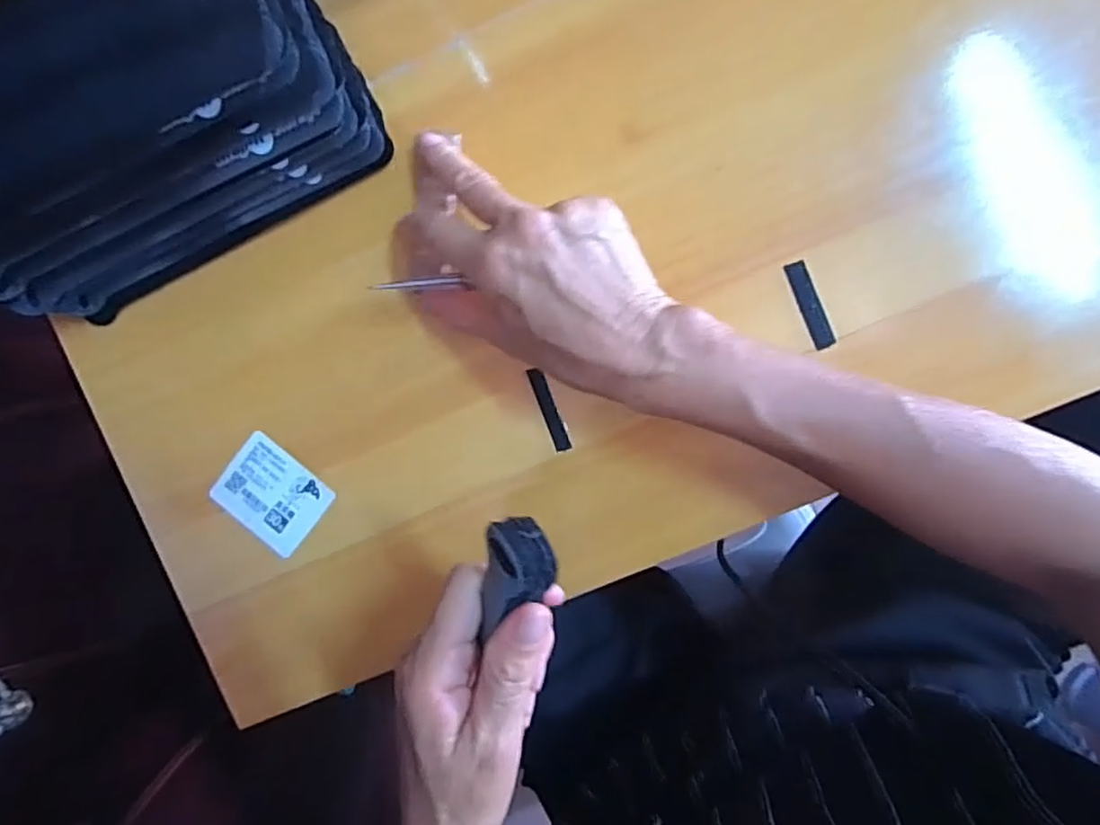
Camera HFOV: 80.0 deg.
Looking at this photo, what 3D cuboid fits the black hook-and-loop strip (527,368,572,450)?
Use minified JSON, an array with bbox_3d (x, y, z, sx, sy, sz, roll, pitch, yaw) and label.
[{"bbox_3d":[0.000,-0.001,0.354,0.008,0.004,0.047,-20,93,6],"label":"black hook-and-loop strip"}]

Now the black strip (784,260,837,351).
[{"bbox_3d":[0.135,-0.056,0.340,0.011,0.004,0.047,-23,93,6],"label":"black strip"}]

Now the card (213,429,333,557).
[{"bbox_3d":[-0.159,0.047,0.375,0.059,0.004,0.048,38,92,1],"label":"card"}]

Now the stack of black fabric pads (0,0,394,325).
[{"bbox_3d":[-0.201,-0.126,0.304,0.218,0.125,0.088,-25,93,6],"label":"stack of black fabric pads"}]

